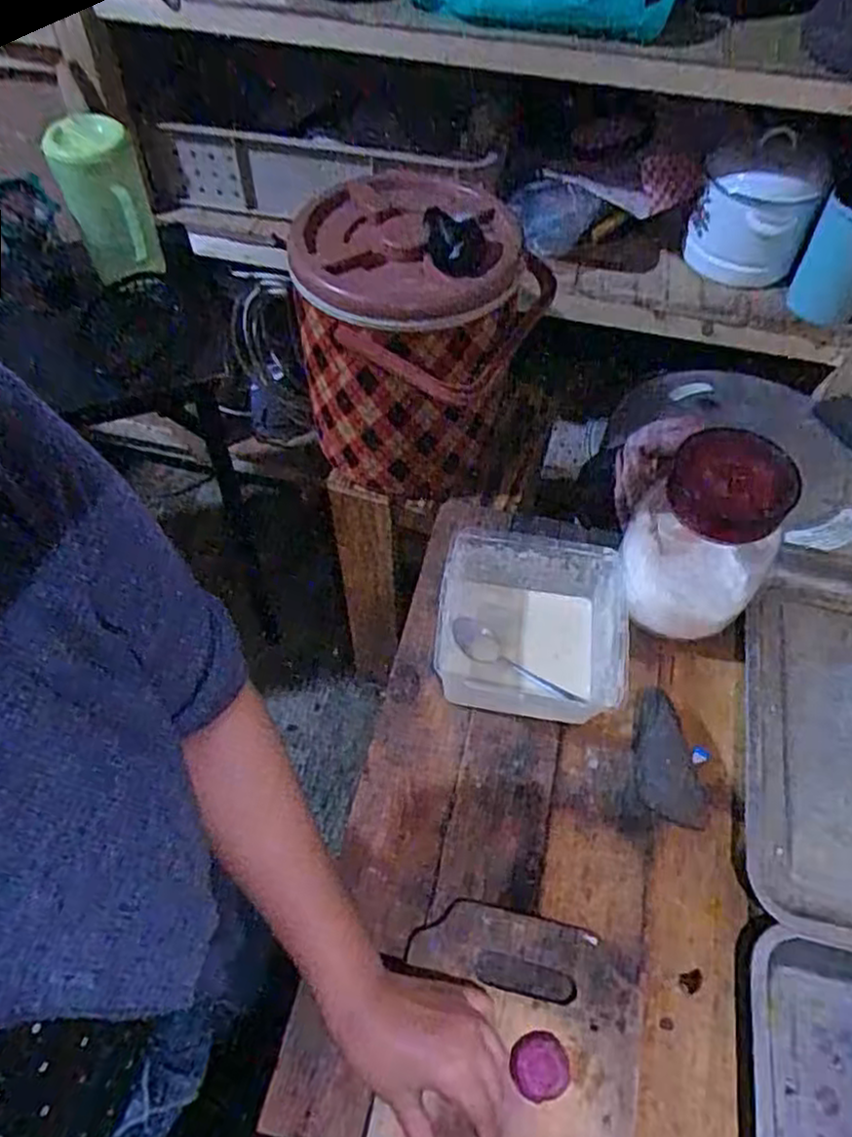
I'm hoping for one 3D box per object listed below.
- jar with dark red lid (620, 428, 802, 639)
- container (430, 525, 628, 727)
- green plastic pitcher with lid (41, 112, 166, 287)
[{"bbox_3d":[0.257,-0.028,0.681,0.119,0.203,0.109,0,55,0],"label":"jar with dark red lid"},{"bbox_3d":[0.102,0.055,0.704,0.170,0.075,0.152,8,55,5],"label":"container"},{"bbox_3d":[-0.458,-0.528,1.049,0.109,0.176,0.104,-21,58,-14],"label":"green plastic pitcher with lid"}]

